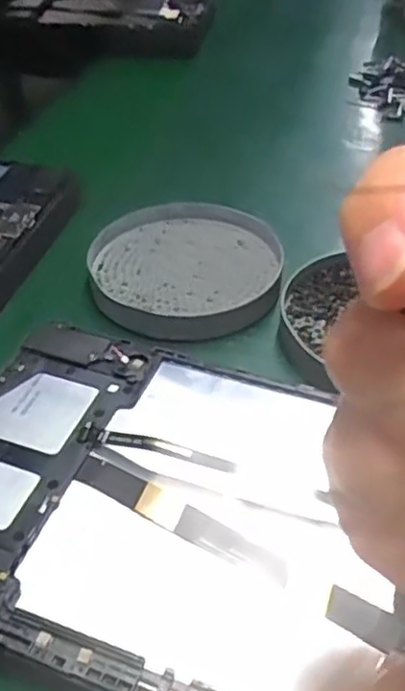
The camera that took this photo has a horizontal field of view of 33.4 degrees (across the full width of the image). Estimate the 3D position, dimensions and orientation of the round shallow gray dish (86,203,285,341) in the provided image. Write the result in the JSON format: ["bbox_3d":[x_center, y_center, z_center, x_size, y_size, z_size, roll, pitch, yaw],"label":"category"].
[{"bbox_3d":[-0.011,-0.047,0.413,0.113,0.019,0.113,1,41,-1],"label":"round shallow gray dish"}]

